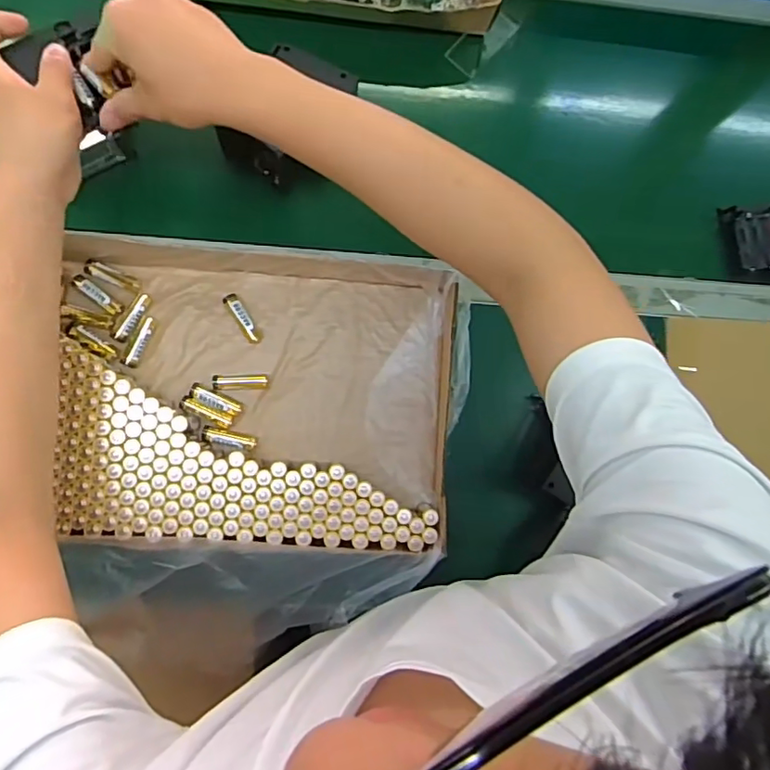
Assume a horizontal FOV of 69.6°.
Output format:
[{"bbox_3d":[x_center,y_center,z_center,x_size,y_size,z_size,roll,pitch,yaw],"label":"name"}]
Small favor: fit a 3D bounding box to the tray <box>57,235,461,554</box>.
[{"bbox_3d":[-0.113,0.009,0.499,0.354,0.055,0.256,4,83,-4],"label":"tray"}]

